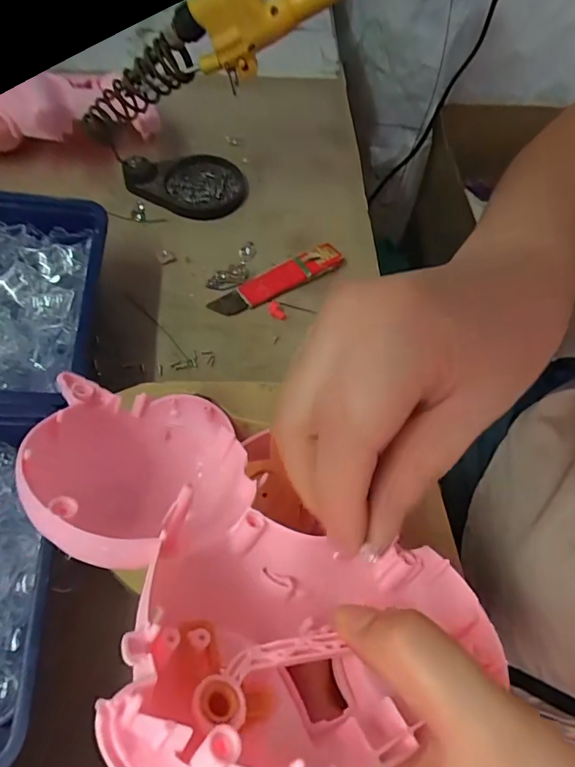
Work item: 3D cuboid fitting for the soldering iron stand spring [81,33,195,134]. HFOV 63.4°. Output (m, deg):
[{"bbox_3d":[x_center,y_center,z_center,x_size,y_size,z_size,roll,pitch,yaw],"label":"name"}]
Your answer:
[{"bbox_3d":[-0.104,-0.200,0.317,0.095,0.026,0.026,-13,53,32],"label":"soldering iron stand spring"}]

